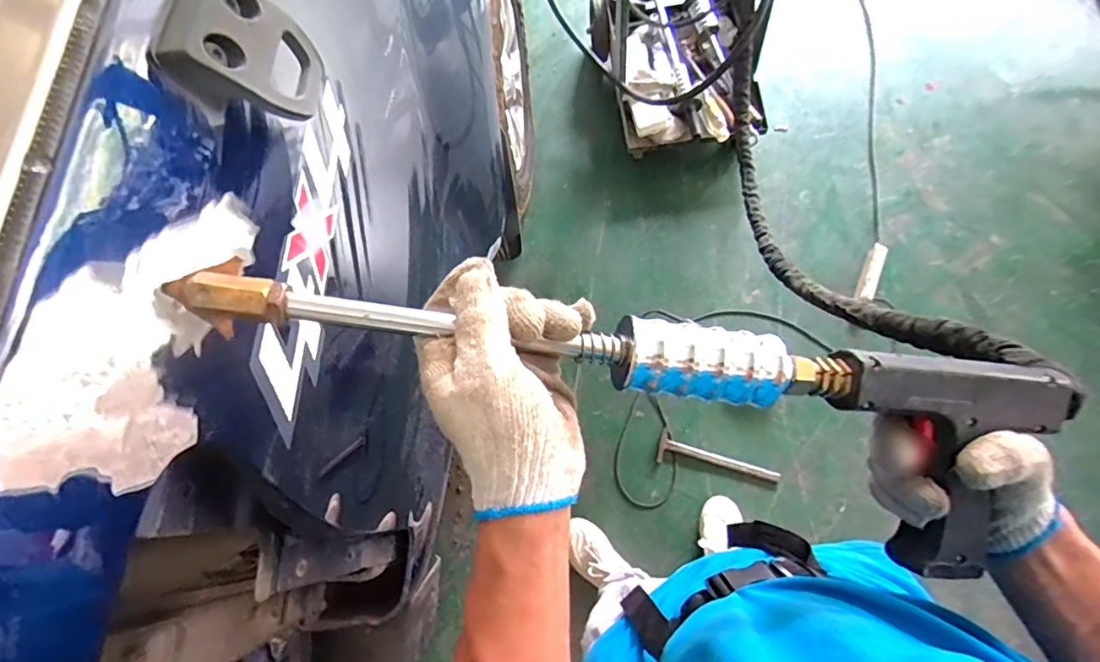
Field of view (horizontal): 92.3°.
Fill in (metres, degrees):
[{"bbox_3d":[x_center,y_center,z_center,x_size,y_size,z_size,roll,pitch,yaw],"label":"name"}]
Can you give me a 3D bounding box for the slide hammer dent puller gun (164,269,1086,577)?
[{"bbox_3d":[0.068,0.038,0.326,0.559,0.057,0.114,11,76,-9],"label":"slide hammer dent puller gun"}]

